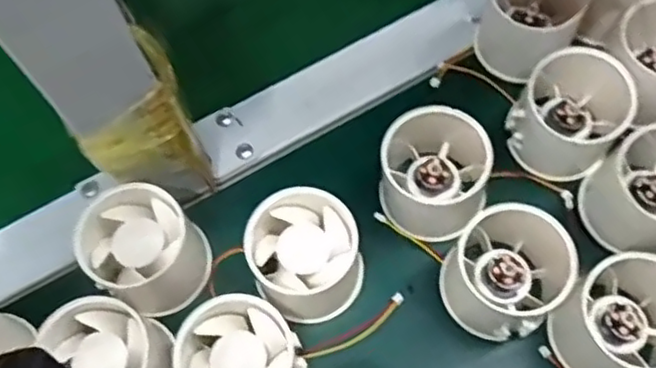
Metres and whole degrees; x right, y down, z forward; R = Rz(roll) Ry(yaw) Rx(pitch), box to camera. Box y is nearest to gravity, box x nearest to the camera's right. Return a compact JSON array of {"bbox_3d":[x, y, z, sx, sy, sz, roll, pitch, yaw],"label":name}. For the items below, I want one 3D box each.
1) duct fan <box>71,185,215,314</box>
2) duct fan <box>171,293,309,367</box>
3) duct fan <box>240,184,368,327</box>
[{"bbox_3d":[-0.089,0.033,0.332,0.051,0.050,0.053,-1,66,3],"label":"duct fan"},{"bbox_3d":[-0.038,0.083,0.311,0.051,0.048,0.053,-30,67,-10],"label":"duct fan"},{"bbox_3d":[-0.010,0.037,0.329,0.052,0.052,0.053,-1,66,3],"label":"duct fan"}]

